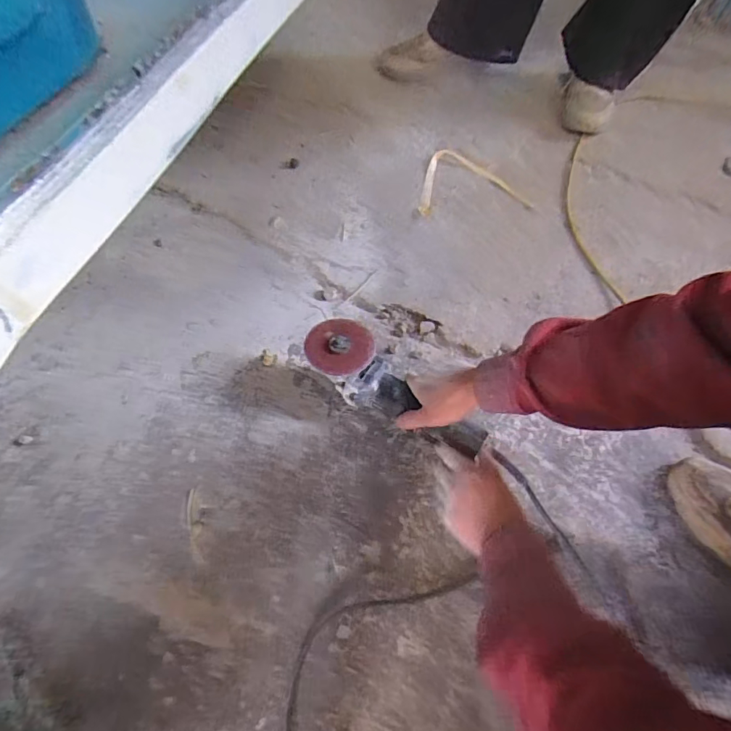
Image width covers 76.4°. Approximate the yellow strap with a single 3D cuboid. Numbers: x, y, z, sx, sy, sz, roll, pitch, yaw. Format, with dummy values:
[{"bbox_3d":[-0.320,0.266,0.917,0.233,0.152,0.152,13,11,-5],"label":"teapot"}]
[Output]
[{"bbox_3d":[0.206,-0.376,0.936,0.213,0.015,0.169,-4,59,-5],"label":"yellow strap"}]

